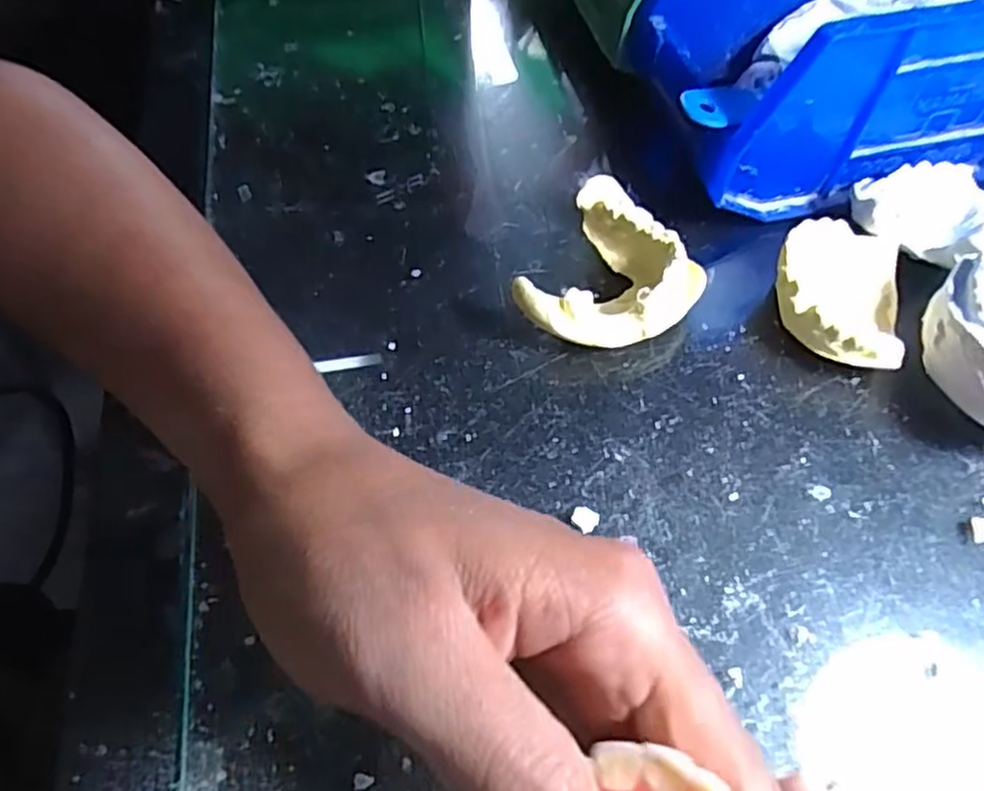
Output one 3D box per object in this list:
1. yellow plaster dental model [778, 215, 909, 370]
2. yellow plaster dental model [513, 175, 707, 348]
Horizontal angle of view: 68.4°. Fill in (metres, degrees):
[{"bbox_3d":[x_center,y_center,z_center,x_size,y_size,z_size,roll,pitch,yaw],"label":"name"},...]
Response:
[{"bbox_3d":[0.127,-0.039,0.267,0.045,0.029,0.057,15,60,10],"label":"yellow plaster dental model"},{"bbox_3d":[0.047,-0.043,0.271,0.057,0.027,0.070,24,62,15],"label":"yellow plaster dental model"}]

